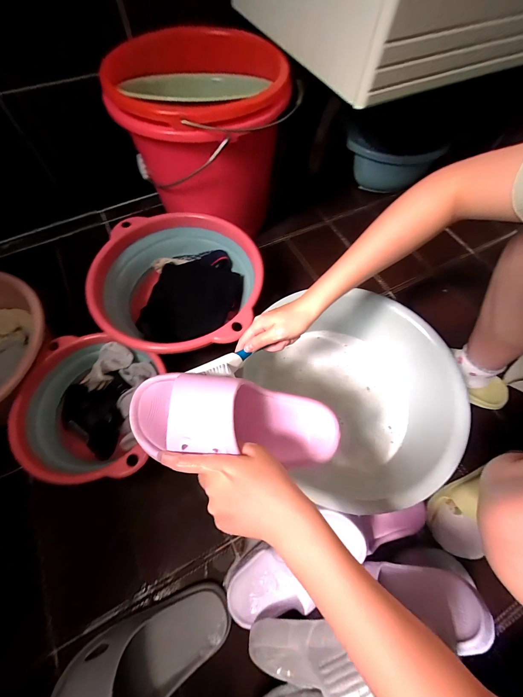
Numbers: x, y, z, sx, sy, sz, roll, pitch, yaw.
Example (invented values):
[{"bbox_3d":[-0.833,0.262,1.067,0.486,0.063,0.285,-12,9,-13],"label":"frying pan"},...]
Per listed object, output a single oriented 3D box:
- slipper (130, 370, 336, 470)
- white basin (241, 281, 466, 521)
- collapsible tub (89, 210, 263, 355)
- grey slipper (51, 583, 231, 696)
[{"bbox_3d":[-0.025,0.085,0.312,0.252,0.068,0.093,10,65,-9],"label":"slipper"},{"bbox_3d":[0.180,0.090,0.511,0.376,0.133,0.376,1,65,-1],"label":"white basin"},{"bbox_3d":[-0.181,-0.122,0.631,0.338,0.180,0.342,0,65,-1],"label":"collapsible tub"},{"bbox_3d":[-0.179,0.460,0.391,0.269,0.057,0.099,-23,68,-12],"label":"grey slipper"}]

